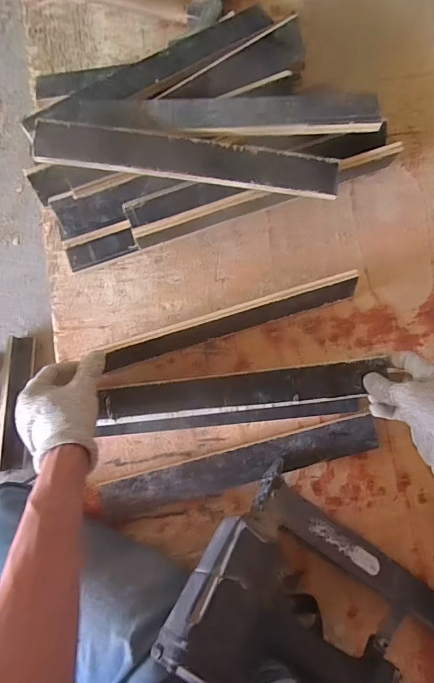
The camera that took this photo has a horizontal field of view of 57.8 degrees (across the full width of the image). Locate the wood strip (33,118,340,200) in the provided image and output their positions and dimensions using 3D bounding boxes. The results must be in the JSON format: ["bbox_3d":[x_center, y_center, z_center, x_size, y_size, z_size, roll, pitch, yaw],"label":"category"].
[{"bbox_3d":[-0.031,-0.223,0.481,0.363,0.007,0.050,5,93,-5],"label":"wood strip"}]

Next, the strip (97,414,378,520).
[{"bbox_3d":[0.028,0.169,0.523,0.372,0.020,0.049,-15,84,0],"label":"strip"}]

